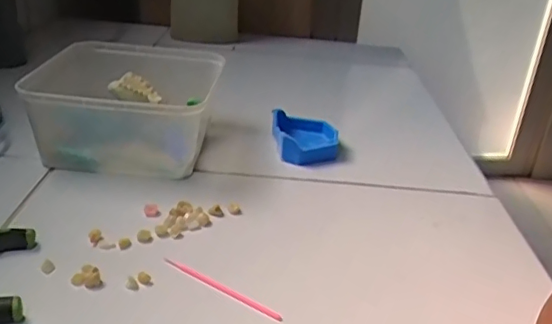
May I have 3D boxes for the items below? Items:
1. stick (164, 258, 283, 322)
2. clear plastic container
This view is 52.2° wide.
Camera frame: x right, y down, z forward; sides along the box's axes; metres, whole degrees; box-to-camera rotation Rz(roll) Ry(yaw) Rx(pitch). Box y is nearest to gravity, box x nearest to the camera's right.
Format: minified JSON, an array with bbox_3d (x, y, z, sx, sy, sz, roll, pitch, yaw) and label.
[{"bbox_3d":[-0.036,0.082,0.368,0.093,0.007,0.005,21,29,28],"label":"stick"},{"bbox_3d":[-0.135,-0.056,0.536,0.151,0.069,0.166,5,26,-3],"label":"clear plastic container"}]

